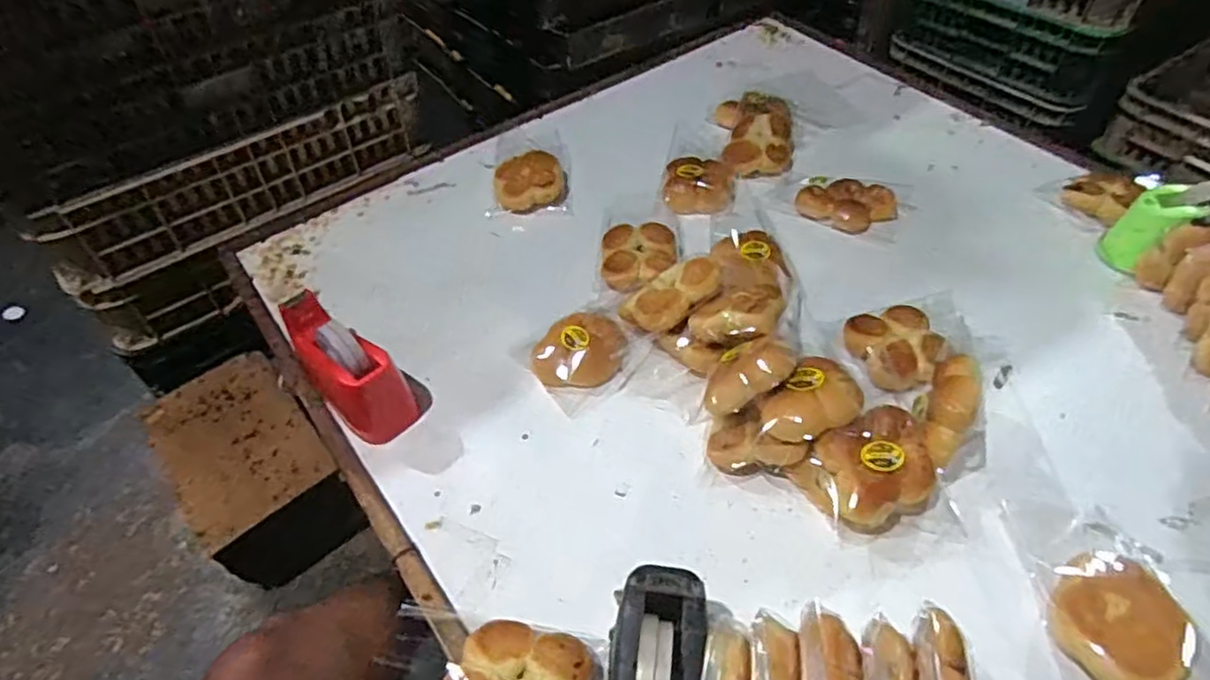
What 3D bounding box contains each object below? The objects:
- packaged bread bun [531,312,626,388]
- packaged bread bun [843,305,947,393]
[{"bbox_3d":[-0.032,0.007,0.842,0.118,0.040,0.094,1,49,2],"label":"packaged bread bun"},{"bbox_3d":[0.363,0.009,0.818,0.108,0.038,0.114,0,49,0],"label":"packaged bread bun"}]

